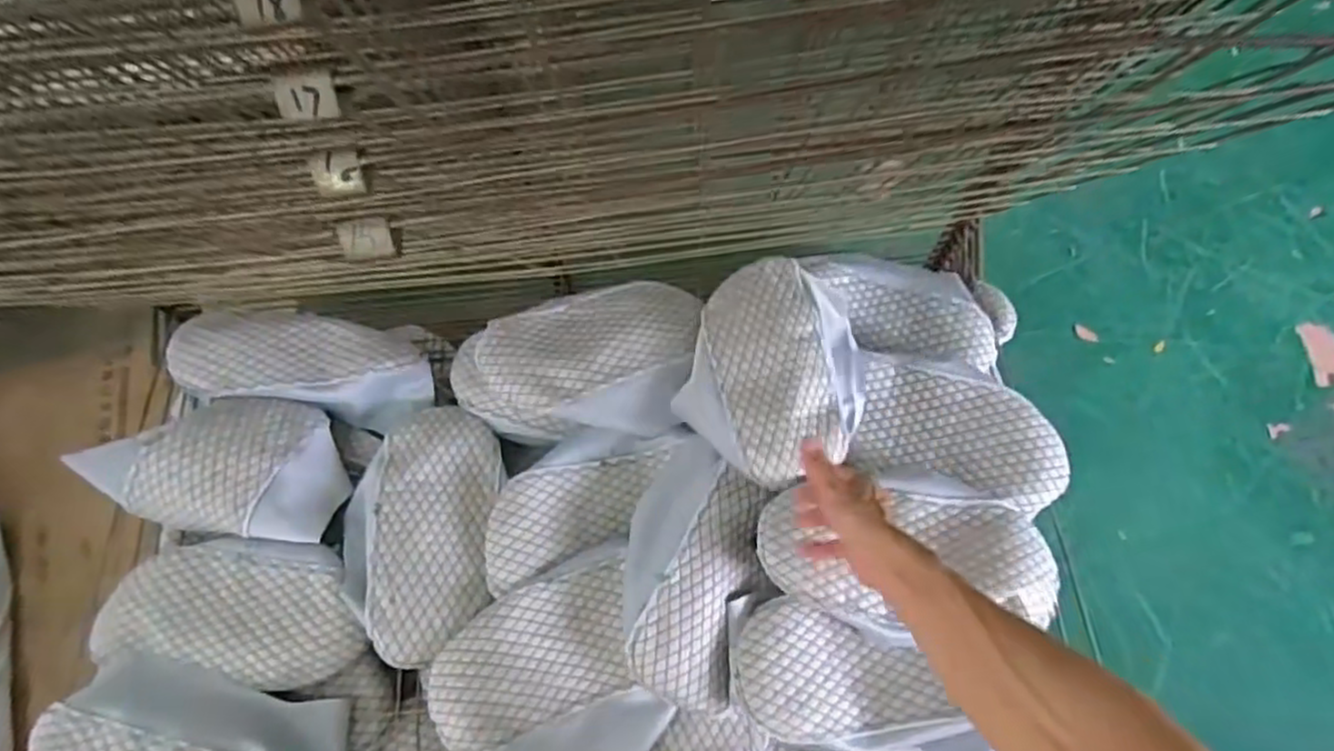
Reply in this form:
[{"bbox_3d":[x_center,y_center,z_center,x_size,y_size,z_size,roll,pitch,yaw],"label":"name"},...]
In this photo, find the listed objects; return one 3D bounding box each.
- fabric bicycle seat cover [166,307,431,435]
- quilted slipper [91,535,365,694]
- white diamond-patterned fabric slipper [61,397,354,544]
[{"bbox_3d":[-0.485,-0.015,0.974,0.336,0.077,0.139,7,71,5],"label":"fabric bicycle seat cover"},{"bbox_3d":[-0.503,0.271,0.840,0.300,0.031,0.153,3,71,4],"label":"quilted slipper"},{"bbox_3d":[-0.545,0.104,0.884,0.282,0.079,0.170,5,71,4],"label":"white diamond-patterned fabric slipper"}]

